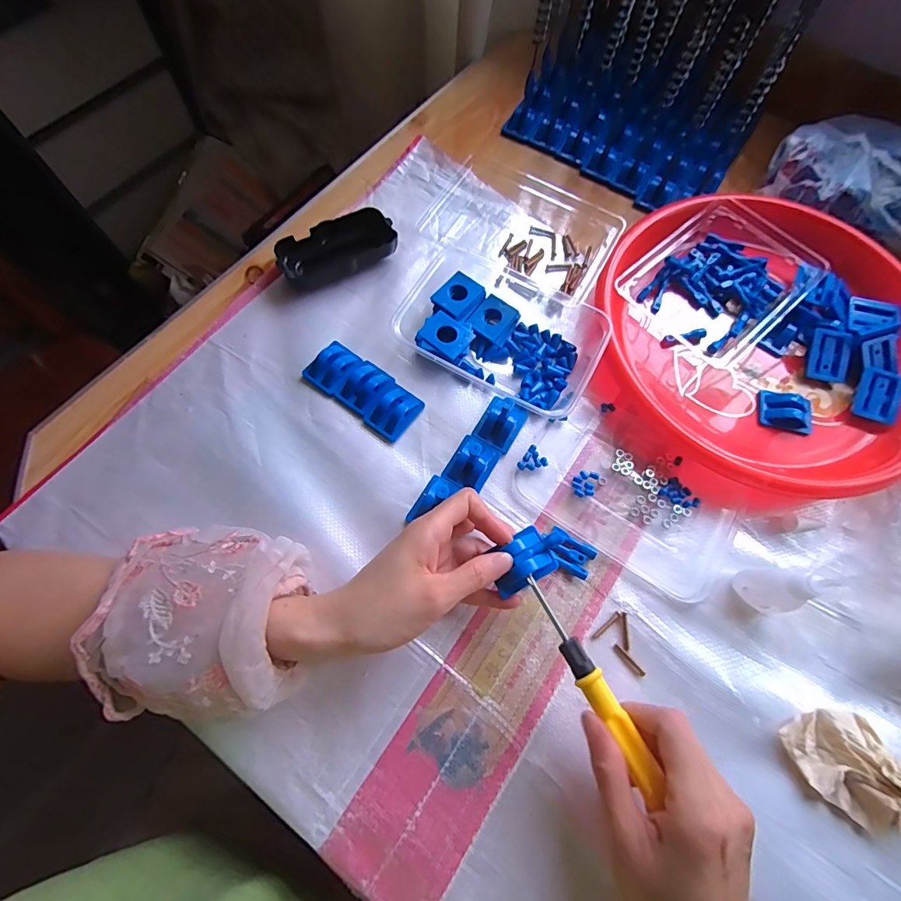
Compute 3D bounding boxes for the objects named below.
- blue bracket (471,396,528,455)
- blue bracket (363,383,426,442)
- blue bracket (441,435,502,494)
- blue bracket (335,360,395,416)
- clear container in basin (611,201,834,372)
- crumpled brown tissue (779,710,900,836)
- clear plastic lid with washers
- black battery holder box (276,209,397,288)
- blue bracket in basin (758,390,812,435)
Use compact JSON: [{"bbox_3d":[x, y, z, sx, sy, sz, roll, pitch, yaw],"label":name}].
[{"bbox_3d":[0.043,-0.025,0.373,0.034,0.022,0.047,29,70,9],"label":"blue bracket"},{"bbox_3d":[-0.047,-0.034,0.376,0.033,0.014,0.045,34,71,10],"label":"blue bracket"},{"bbox_3d":[0.017,0.010,0.361,0.034,0.016,0.043,29,70,9],"label":"blue bracket"},{"bbox_3d":[-0.072,-0.055,0.382,0.035,0.014,0.044,34,71,10],"label":"blue bracket"},{"bbox_3d":[0.250,-0.154,0.419,0.159,0.035,0.121,-40,75,-16],"label":"clear container in basin"},{"bbox_3d":[0.271,0.211,0.281,0.056,0.025,0.112,-42,76,-16],"label":"crumpled brown tissue"},{"bbox_3d":[0.141,0.040,0.360,0.167,0.009,0.092,32,71,10],"label":"clear plastic lid with washers"},{"bbox_3d":[-0.107,-0.190,0.423,0.107,0.027,0.051,-19,71,-10],"label":"black battery holder box"},{"bbox_3d":[0.290,-0.036,0.382,0.042,0.019,0.030,12,69,2],"label":"blue bracket in basin"}]

